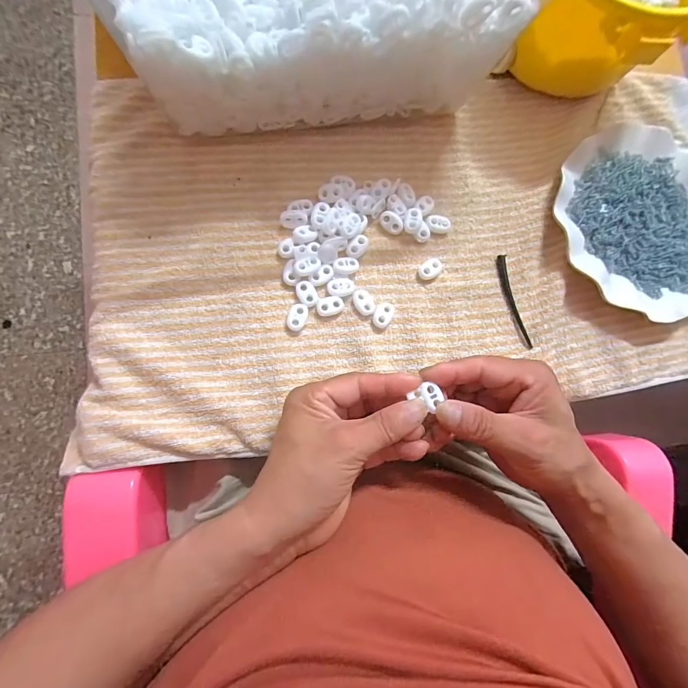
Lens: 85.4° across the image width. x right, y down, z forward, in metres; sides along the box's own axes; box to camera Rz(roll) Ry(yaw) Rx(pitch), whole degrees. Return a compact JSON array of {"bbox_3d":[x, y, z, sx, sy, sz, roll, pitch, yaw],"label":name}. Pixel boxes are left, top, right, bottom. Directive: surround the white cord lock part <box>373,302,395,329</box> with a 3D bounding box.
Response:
[{"bbox_3d":[0.033,-0.025,0.312,0.015,0.005,0.023,31,85,-5],"label":"white cord lock part"}]

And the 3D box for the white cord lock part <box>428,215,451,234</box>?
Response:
[{"bbox_3d":[0.085,-0.107,0.331,0.020,0.004,0.015,9,87,-6],"label":"white cord lock part"}]

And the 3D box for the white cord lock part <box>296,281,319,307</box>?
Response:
[{"bbox_3d":[-0.030,-0.041,0.303,0.014,0.004,0.022,-26,91,-7],"label":"white cord lock part"}]

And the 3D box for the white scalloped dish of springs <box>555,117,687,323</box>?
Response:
[{"bbox_3d":[0.290,-0.119,0.346,0.172,0.026,0.177,0,88,-7],"label":"white scalloped dish of springs"}]

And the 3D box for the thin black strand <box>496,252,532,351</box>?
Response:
[{"bbox_3d":[0.151,-0.038,0.332,0.010,0.012,0.085,-14,90,-7],"label":"thin black strand"}]

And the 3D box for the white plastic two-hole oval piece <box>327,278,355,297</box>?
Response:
[{"bbox_3d":[-0.002,-0.047,0.310,0.022,0.004,0.015,-9,89,-7],"label":"white plastic two-hole oval piece"}]

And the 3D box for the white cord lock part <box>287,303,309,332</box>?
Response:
[{"bbox_3d":[-0.038,-0.022,0.301,0.014,0.005,0.023,18,86,-6],"label":"white cord lock part"}]

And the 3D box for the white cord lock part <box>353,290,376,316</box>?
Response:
[{"bbox_3d":[0.017,-0.035,0.310,0.016,0.004,0.022,-23,91,-7],"label":"white cord lock part"}]

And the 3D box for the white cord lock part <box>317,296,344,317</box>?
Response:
[{"bbox_3d":[-0.011,-0.031,0.307,0.023,0.004,0.016,-8,89,-7],"label":"white cord lock part"}]

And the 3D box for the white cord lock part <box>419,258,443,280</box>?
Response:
[{"bbox_3d":[0.076,-0.065,0.324,0.022,0.004,0.015,-38,92,-7],"label":"white cord lock part"}]

